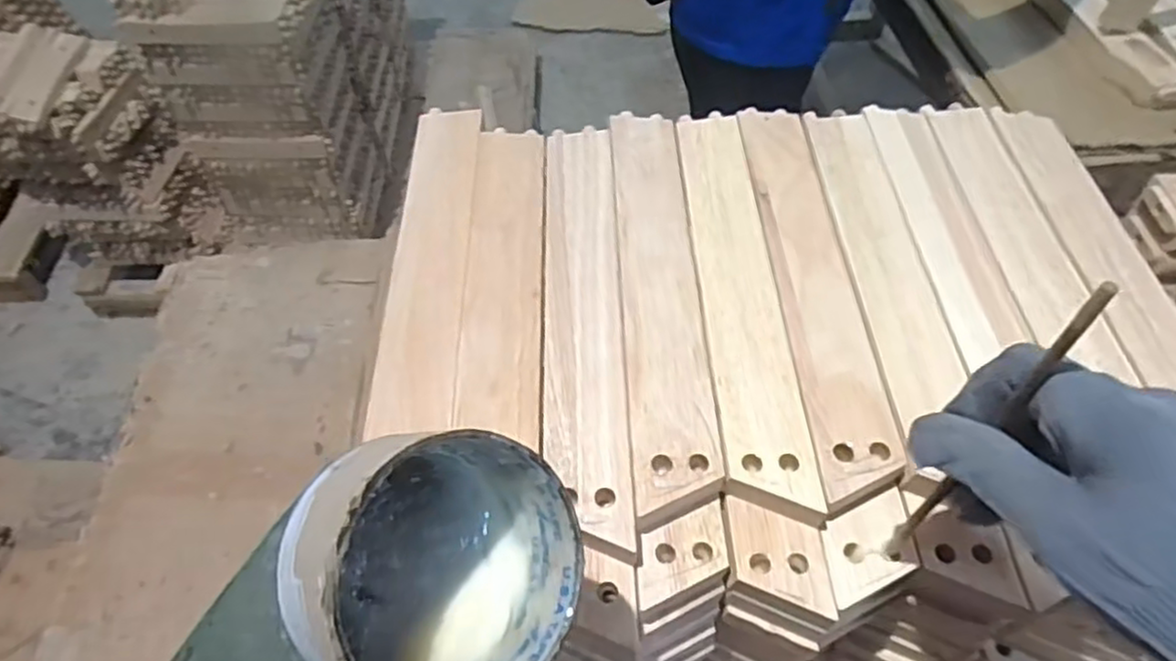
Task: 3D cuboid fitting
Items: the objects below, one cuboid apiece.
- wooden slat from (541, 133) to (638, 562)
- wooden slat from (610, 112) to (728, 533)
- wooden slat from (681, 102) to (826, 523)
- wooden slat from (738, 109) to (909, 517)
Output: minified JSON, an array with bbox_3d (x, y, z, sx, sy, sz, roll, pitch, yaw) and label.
[{"bbox_3d":[-0.003,-0.021,0.405,0.043,0.012,0.282,-1,55,-1],"label":"wooden slat"},{"bbox_3d":[0.042,-0.032,0.413,0.044,0.013,0.291,-1,55,0],"label":"wooden slat"},{"bbox_3d":[0.086,-0.032,0.412,0.044,0.012,0.284,-1,55,0],"label":"wooden slat"},{"bbox_3d":[0.130,-0.038,0.416,0.044,0.014,0.289,-1,55,0],"label":"wooden slat"}]

